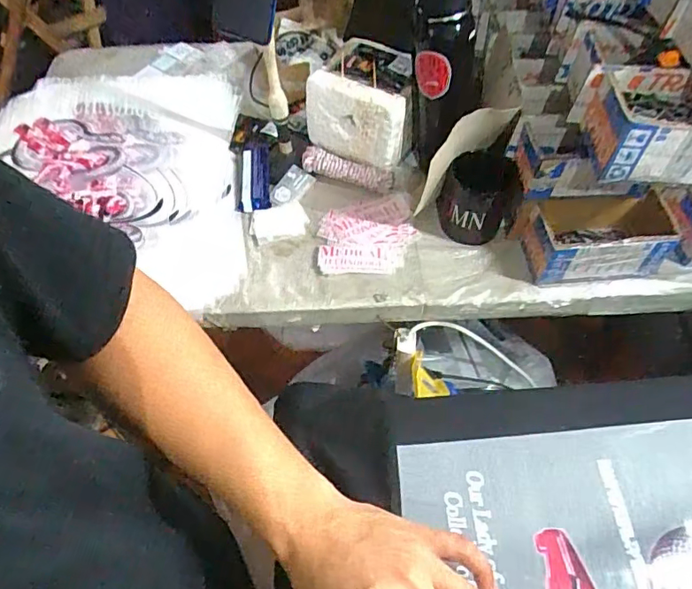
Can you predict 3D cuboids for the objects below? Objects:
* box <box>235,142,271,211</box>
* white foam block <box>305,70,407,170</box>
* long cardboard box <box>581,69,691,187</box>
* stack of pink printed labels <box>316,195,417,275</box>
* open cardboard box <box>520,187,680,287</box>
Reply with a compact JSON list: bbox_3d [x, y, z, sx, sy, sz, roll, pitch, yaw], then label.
[{"bbox_3d":[-0.136,-0.172,0.772,0.046,0.021,0.126,-5,57,-4],"label":"box"},{"bbox_3d":[0.008,-0.242,0.755,0.145,0.119,0.042,21,59,13],"label":"white foam block"},{"bbox_3d":[0.330,-0.170,0.539,0.149,0.065,0.101,0,56,-1],"label":"long cardboard box"},{"bbox_3d":[0.027,-0.083,0.718,0.128,0.012,0.127,-4,56,-3],"label":"stack of pink printed labels"},{"bbox_3d":[0.309,-0.075,0.671,0.149,0.087,0.099,-2,56,-2],"label":"open cardboard box"}]

